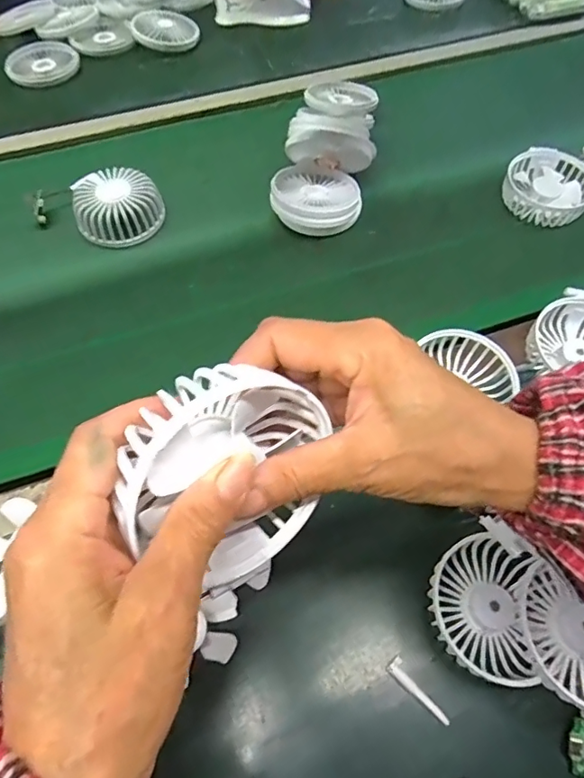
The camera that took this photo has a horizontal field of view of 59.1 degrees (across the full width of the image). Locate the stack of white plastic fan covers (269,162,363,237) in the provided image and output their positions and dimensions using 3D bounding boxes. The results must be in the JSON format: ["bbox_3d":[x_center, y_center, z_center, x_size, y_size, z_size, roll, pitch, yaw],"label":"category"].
[{"bbox_3d":[0.022,-0.198,0.535,0.091,0.034,0.083,-32,64,-16],"label":"stack of white plastic fan covers"}]

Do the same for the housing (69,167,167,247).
[{"bbox_3d":[-0.178,-0.187,0.529,0.086,0.035,0.079,-1,60,1],"label":"housing"}]

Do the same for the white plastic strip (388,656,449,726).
[{"bbox_3d":[0.082,0.194,0.331,0.011,0.009,0.047,-41,67,-20],"label":"white plastic strip"}]

